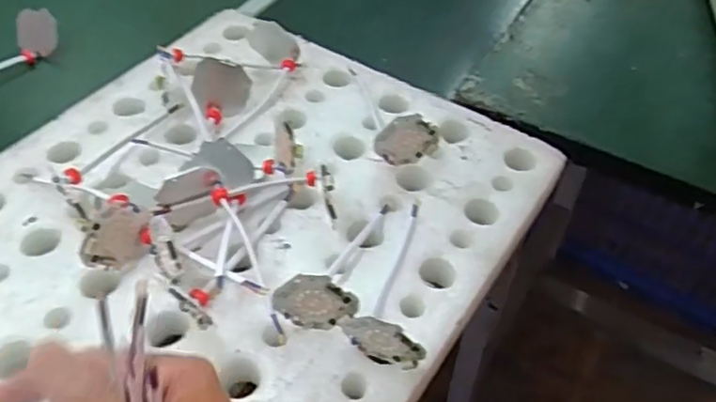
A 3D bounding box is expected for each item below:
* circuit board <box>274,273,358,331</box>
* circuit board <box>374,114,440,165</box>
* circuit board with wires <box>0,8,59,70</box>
[{"bbox_3d":[-0.028,0.064,0.407,0.043,0.045,0.005,40,30,-19],"label":"circuit board"},{"bbox_3d":[0.039,-0.047,0.517,0.050,0.043,0.007,-9,33,-5],"label":"circuit board"},{"bbox_3d":[-0.373,-0.142,0.647,0.153,0.048,0.033,-34,57,-28],"label":"circuit board with wires"}]

